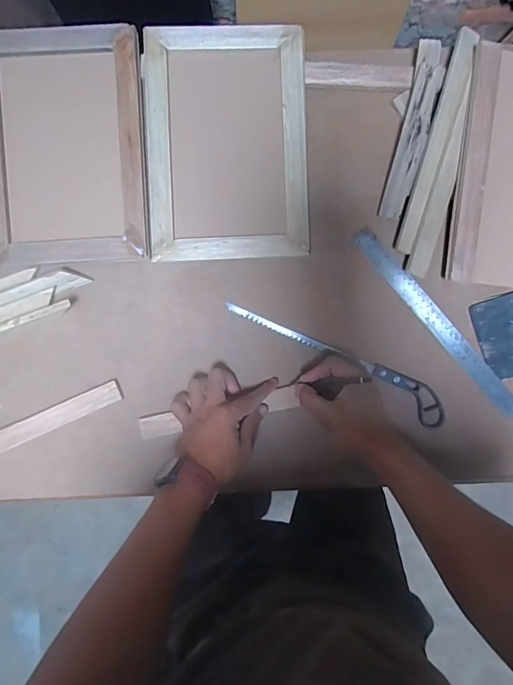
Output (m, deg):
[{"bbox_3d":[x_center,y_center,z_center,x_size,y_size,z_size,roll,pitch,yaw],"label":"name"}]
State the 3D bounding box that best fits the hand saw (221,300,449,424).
[{"bbox_3d":[0.112,0.019,0.552,0.327,0.023,0.046,29,91,-1],"label":"hand saw"}]

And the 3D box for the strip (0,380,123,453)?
[{"bbox_3d":[-0.277,0.103,0.535,0.200,0.009,0.030,-24,92,0],"label":"strip"}]

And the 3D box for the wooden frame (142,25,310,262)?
[{"bbox_3d":[-0.039,-0.263,0.537,0.206,0.027,0.298,-2,92,-1],"label":"wooden frame"}]

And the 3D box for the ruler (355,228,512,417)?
[{"bbox_3d":[0.248,-0.028,0.551,0.028,0.007,0.320,-40,91,3],"label":"ruler"}]

